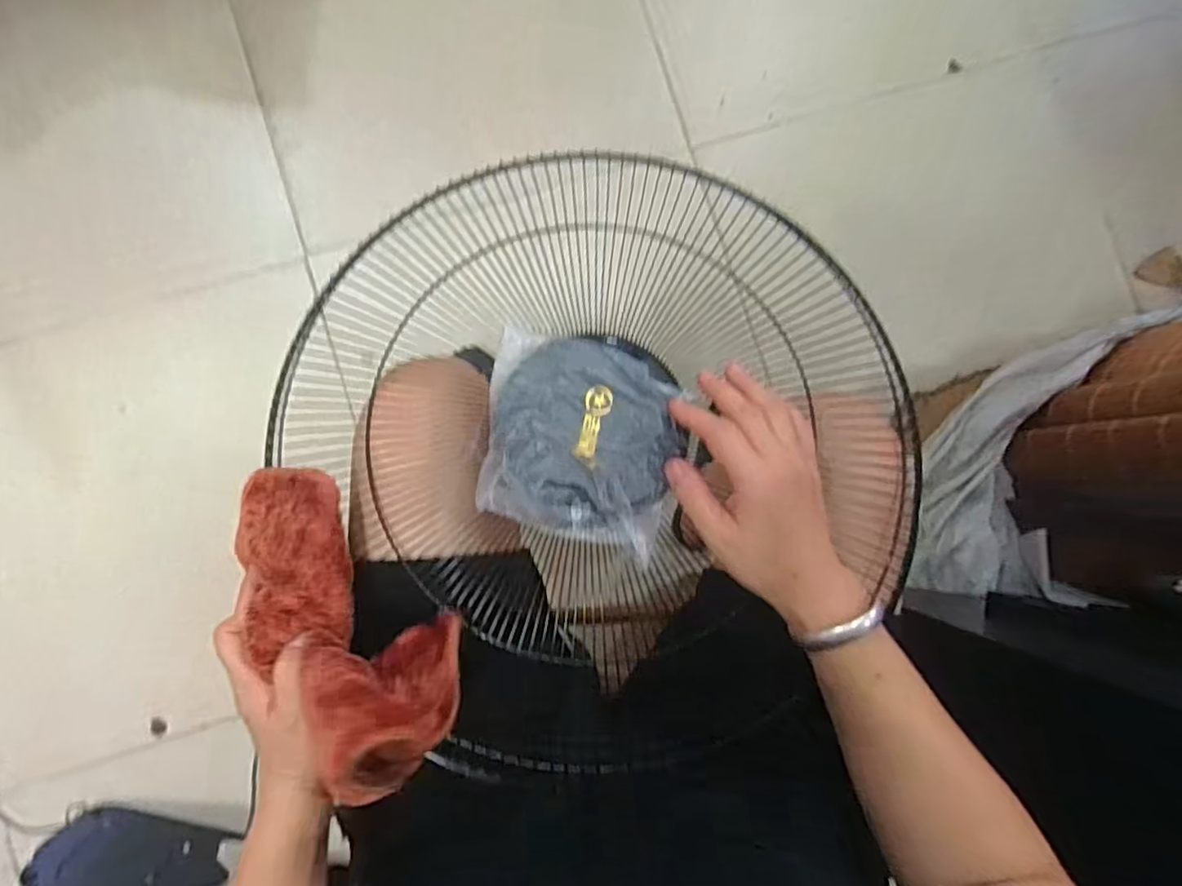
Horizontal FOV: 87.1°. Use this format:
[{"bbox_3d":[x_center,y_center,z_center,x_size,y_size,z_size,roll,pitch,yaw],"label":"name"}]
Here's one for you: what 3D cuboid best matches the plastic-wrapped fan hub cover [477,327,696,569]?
[{"bbox_3d":[-0.008,-0.004,0.398,0.125,0.036,0.120,15,87,-3],"label":"plastic-wrapped fan hub cover"}]

